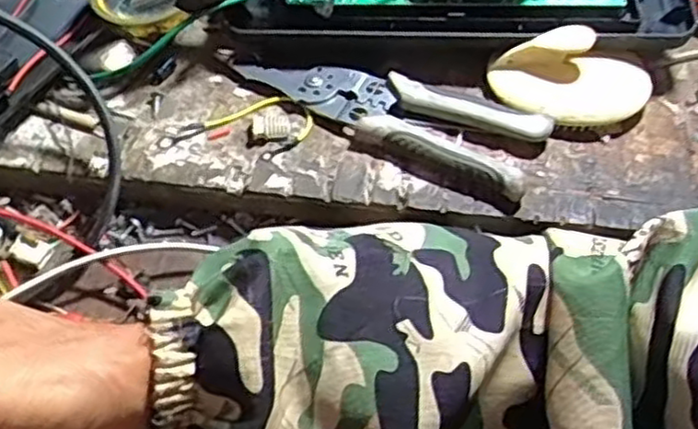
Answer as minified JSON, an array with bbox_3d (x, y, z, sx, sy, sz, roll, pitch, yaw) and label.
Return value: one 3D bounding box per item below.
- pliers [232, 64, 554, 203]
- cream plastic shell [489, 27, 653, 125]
[{"bbox_3d":[0.027,-0.065,0.436,0.179,0.012,0.057,25,58,15],"label":"pliers"},{"bbox_3d":[0.135,-0.080,0.435,0.097,0.035,0.051,0,55,-2],"label":"cream plastic shell"}]

